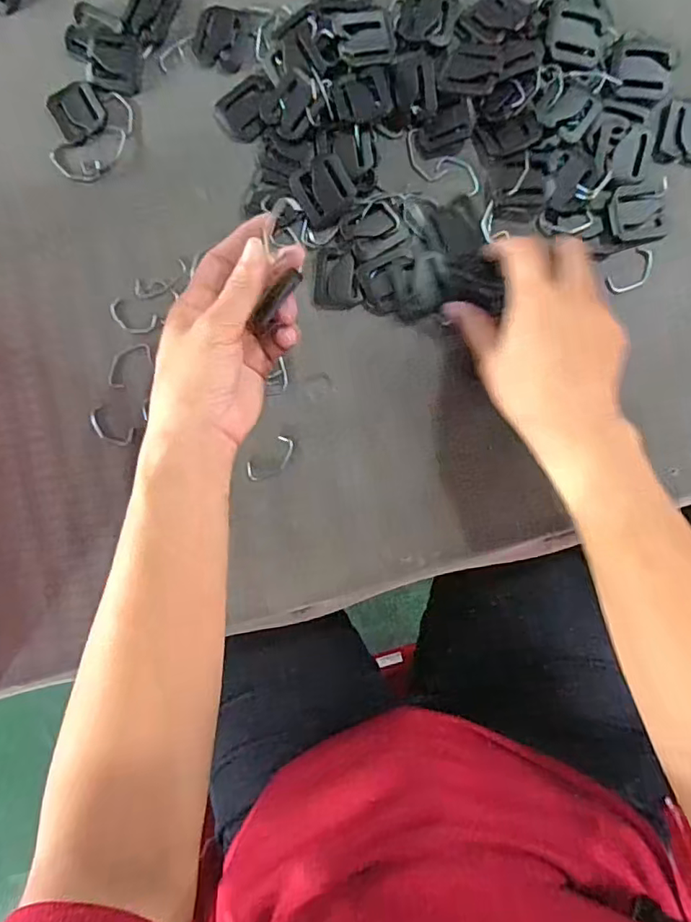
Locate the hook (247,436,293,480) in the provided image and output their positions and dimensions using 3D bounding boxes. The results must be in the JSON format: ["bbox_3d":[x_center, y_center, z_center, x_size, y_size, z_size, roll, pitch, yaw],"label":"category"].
[{"bbox_3d":[-0.049,0.000,0.365,0.036,0.004,0.018,-40,86,2],"label":"hook"}]

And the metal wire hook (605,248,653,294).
[{"bbox_3d":[0.183,-0.119,0.352,0.033,0.004,0.019,-44,86,2],"label":"metal wire hook"}]

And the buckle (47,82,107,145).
[{"bbox_3d":[-0.184,-0.240,0.379,0.033,0.004,0.036,-34,87,4],"label":"buckle"}]

